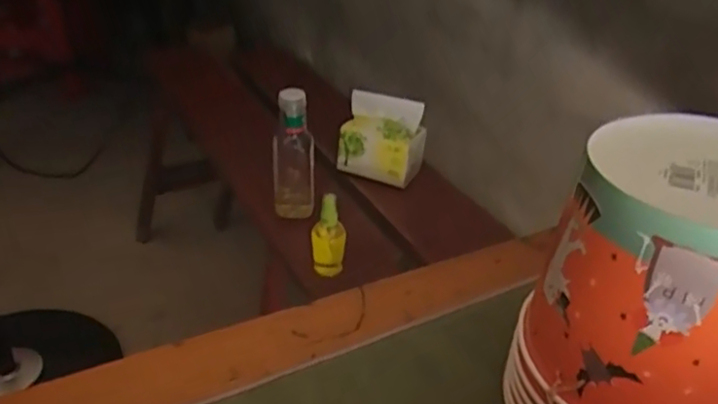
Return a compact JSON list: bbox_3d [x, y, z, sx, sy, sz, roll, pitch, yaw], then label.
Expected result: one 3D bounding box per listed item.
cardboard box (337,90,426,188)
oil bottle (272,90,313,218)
[{"bbox_3d":[0.043,-0.118,1.149,0.146,0.136,0.086,12,33,13],"label":"cardboard box"},{"bbox_3d":[-0.105,-0.070,1.010,0.064,0.229,0.078,-1,32,-6],"label":"oil bottle"}]

